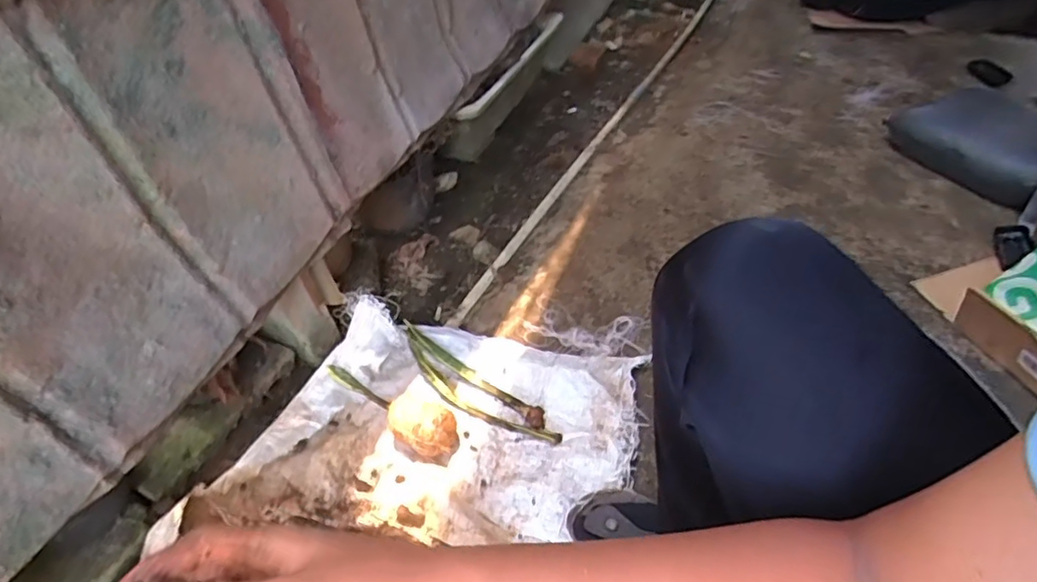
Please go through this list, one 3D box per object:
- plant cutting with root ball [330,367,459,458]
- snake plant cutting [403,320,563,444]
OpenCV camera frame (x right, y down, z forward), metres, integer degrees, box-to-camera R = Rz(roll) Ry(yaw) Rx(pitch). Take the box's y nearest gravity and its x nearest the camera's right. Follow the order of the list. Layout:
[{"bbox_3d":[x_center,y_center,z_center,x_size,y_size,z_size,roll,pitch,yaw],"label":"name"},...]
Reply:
[{"bbox_3d":[-0.205,0.172,0.904,0.264,0.064,0.070,24,53,26],"label":"plant cutting with root ball"},{"bbox_3d":[-0.075,0.152,0.932,0.326,0.030,0.075,27,54,28],"label":"snake plant cutting"}]

